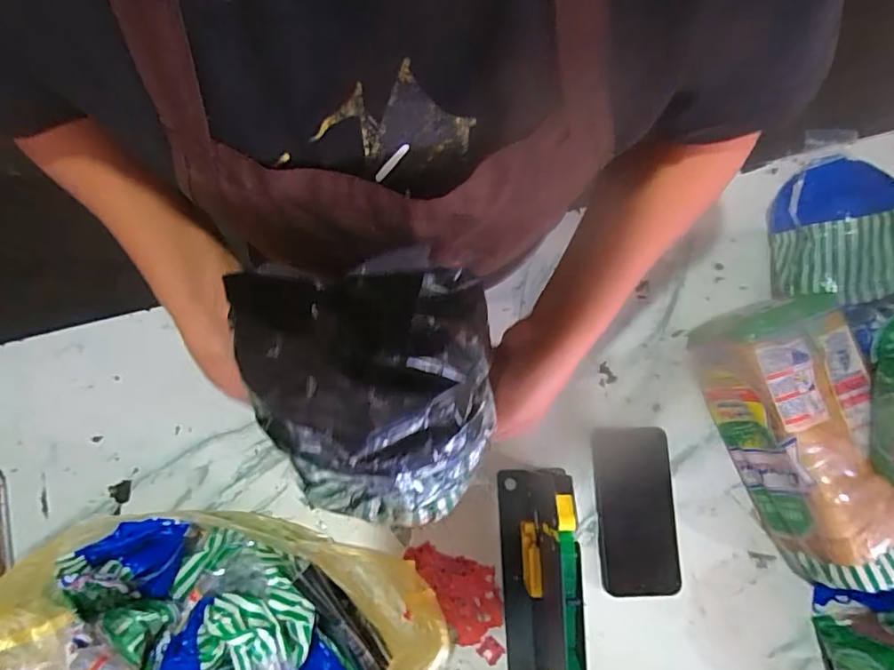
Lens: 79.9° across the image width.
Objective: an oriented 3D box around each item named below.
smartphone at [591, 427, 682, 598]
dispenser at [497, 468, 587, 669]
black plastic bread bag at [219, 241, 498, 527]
[{"bbox_3d":[0.197,0.182,0.559,0.077,0.016,0.166,0,78,0],"label":"smartphone"},{"bbox_3d":[0.081,0.238,0.478,0.055,0.145,0.213,-2,78,-1],"label":"dispenser"},{"bbox_3d":[-0.042,0.045,0.291,0.115,0.109,0.122,-2,78,-1],"label":"black plastic bread bag"}]

